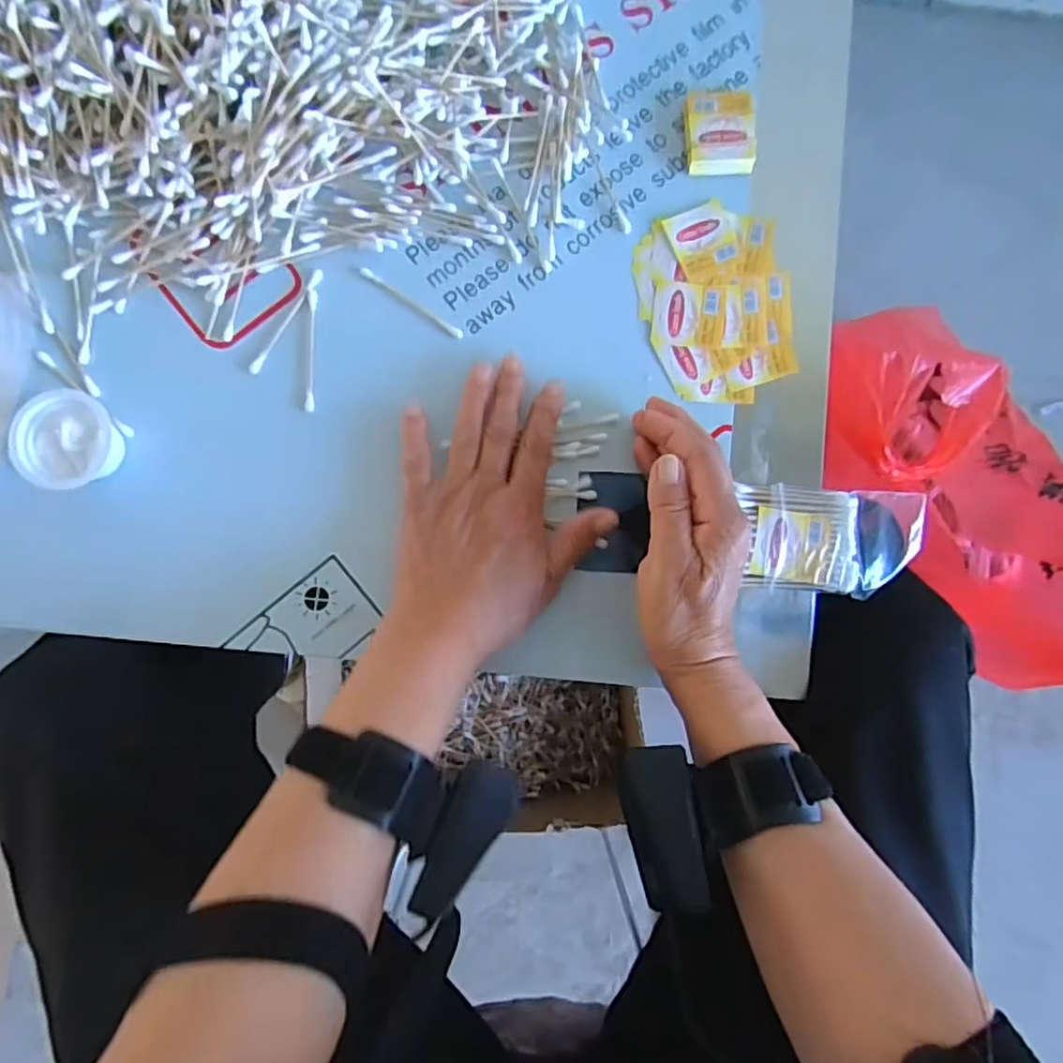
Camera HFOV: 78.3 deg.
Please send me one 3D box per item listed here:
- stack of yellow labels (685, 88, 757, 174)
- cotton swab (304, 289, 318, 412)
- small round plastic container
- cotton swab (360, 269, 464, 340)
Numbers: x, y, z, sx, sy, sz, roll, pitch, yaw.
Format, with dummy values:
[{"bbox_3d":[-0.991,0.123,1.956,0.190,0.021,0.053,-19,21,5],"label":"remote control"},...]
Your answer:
[{"bbox_3d":[0.117,-0.248,0.405,0.042,0.016,0.052,0,88,-3],"label":"stack of yellow labels"},{"bbox_3d":[-0.132,-0.109,0.392,0.006,0.004,0.074,1,88,-3],"label":"cotton swab"},{"bbox_3d":[-0.262,-0.051,0.370,0.047,0.025,0.053,10,88,-3],"label":"small round plastic container"},{"bbox_3d":[-0.073,-0.139,0.397,0.072,0.004,0.005,33,87,-2],"label":"cotton swab"}]

